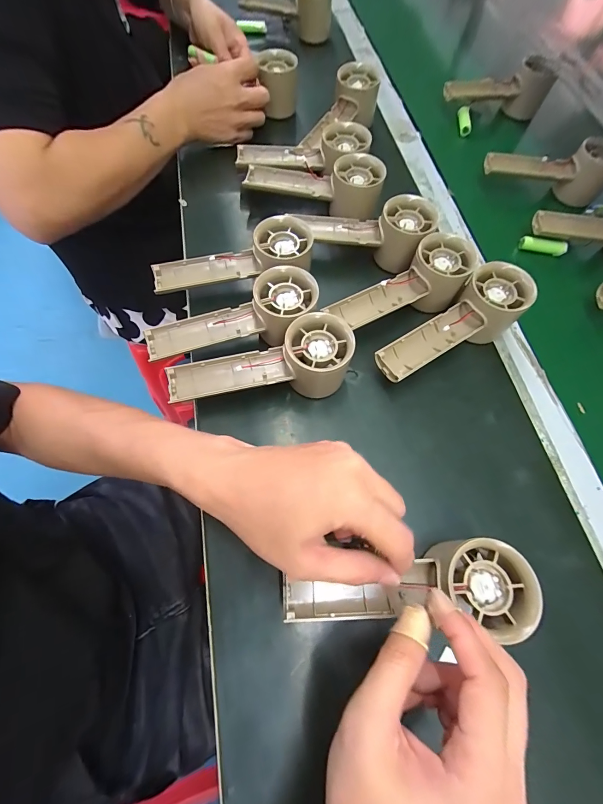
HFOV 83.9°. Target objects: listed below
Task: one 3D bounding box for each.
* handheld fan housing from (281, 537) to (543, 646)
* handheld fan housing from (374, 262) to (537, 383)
[{"bbox_3d":[0.066,0.126,0.215,0.155,0.034,0.054,-12,67,6],"label":"handheld fan housing"},{"bbox_3d":[0.141,-0.064,0.314,0.151,0.061,0.051,-34,71,-14],"label":"handheld fan housing"}]

